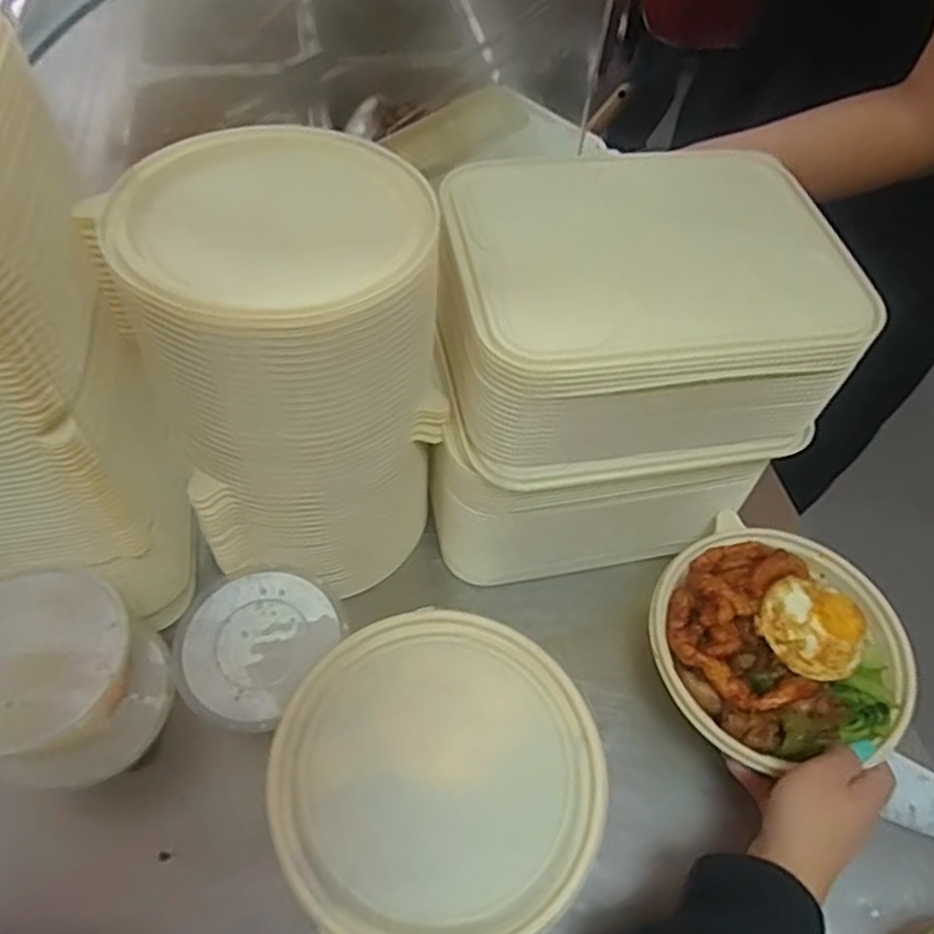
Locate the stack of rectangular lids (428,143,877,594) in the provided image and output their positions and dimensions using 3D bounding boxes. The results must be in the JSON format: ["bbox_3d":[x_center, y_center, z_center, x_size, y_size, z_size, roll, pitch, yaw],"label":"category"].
[{"bbox_3d":[0.108,-0.067,0.550,0.250,0.241,0.198,-2,55,-4],"label":"stack of rectangular lids"}]

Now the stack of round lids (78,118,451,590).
[{"bbox_3d":[-0.116,-0.058,0.507,0.180,0.264,0.178,-21,59,-16],"label":"stack of round lids"}]

